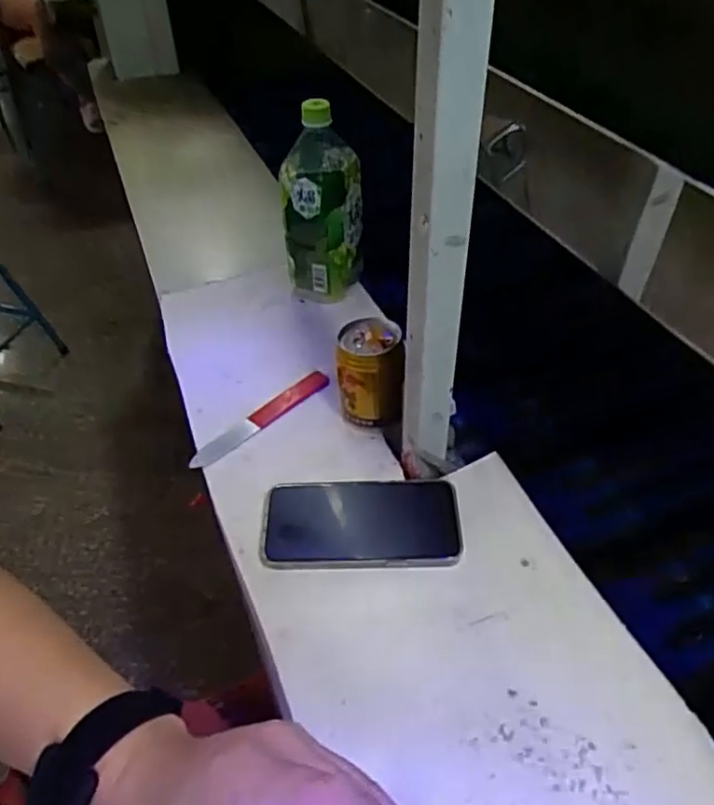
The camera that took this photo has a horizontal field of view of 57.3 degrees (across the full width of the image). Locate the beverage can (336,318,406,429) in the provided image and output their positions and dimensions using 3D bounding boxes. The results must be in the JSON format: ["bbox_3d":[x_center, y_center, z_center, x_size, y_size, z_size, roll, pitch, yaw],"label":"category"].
[{"bbox_3d":[0.012,-0.024,0.622,0.059,0.095,0.067,-2,43,-1],"label":"beverage can"}]

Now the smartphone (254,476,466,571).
[{"bbox_3d":[0.003,0.100,0.552,0.163,0.013,0.083,0,43,1],"label":"smartphone"}]

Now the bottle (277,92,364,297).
[{"bbox_3d":[-0.040,-0.226,0.753,0.089,0.208,0.094,-2,43,-1],"label":"bottle"}]

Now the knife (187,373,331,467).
[{"bbox_3d":[-0.094,0.016,0.651,0.165,0.009,0.025,-34,52,-30],"label":"knife"}]

